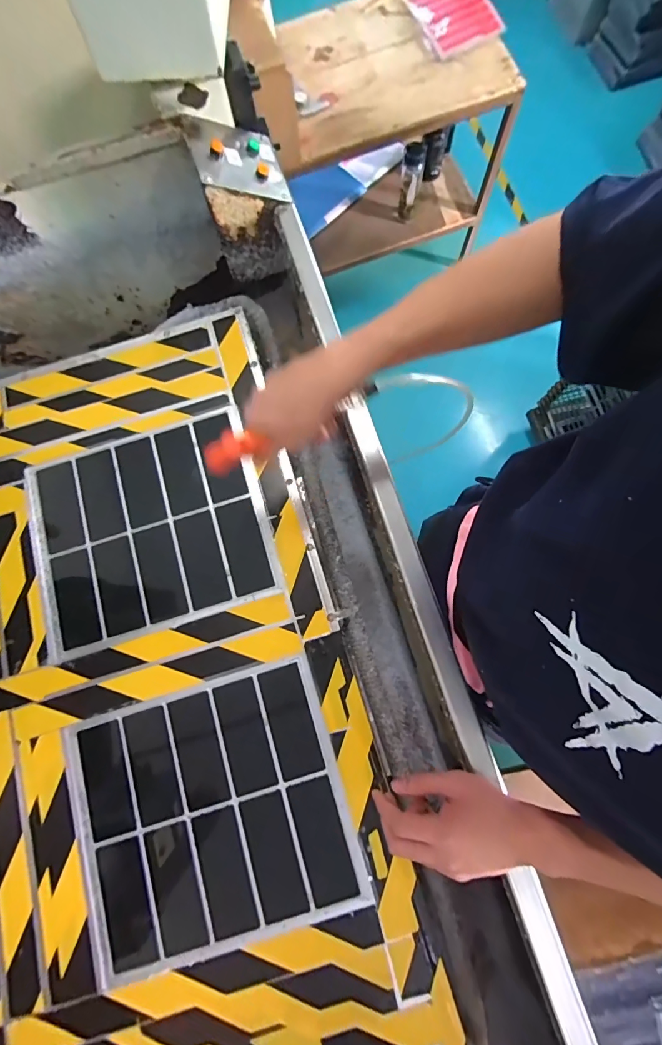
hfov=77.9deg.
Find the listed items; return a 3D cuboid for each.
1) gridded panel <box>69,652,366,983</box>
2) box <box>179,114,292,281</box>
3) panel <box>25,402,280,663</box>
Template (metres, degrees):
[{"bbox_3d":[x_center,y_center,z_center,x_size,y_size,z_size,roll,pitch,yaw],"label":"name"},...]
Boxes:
[{"bbox_3d":[-0.145,0.351,0.507,0.314,0.024,0.278,-17,78,-3],"label":"gridded panel"},{"bbox_3d":[-0.131,-0.498,0.632,0.118,0.145,0.150,-18,78,-3],"label":"box"},{"bbox_3d":[-0.260,0.003,0.576,0.317,0.009,0.285,-17,78,-3],"label":"panel"}]

